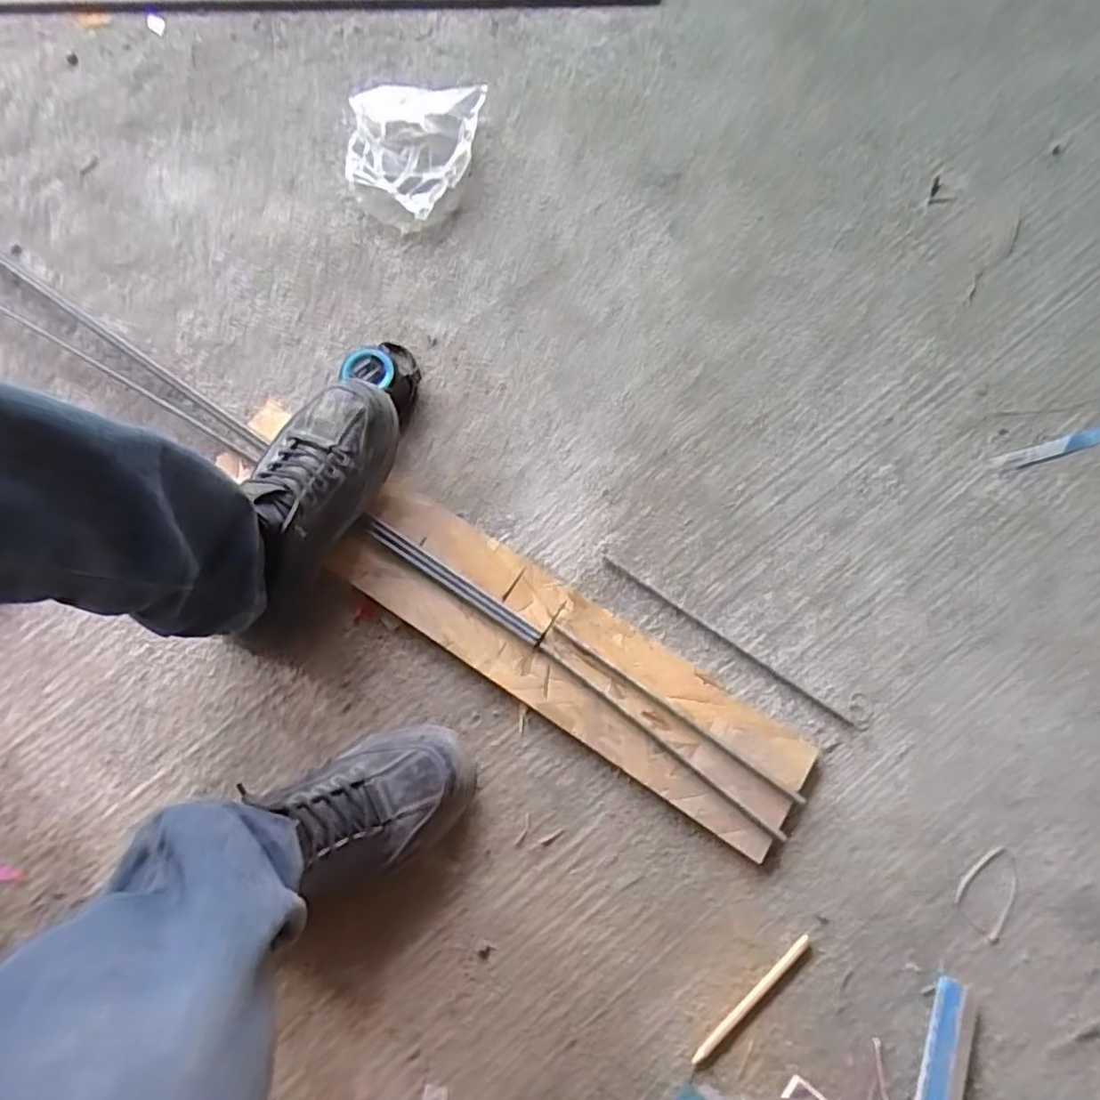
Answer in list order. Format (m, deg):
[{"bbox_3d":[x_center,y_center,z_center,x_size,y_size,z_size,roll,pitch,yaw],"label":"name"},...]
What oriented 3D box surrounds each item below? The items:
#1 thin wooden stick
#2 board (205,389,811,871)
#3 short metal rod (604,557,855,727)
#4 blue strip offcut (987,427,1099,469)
[{"bbox_3d":[0.161,0.358,0.502,0.129,0.004,0.009,-40,78,-10],"label":"thin wooden stick"},{"bbox_3d":[-0.052,0.054,0.583,0.613,0.017,0.108,32,78,8],"label":"board"},{"bbox_3d":[0.161,0.080,0.579,0.260,0.004,0.007,35,78,9],"label":"short metal rod"},{"bbox_3d":[0.530,-0.110,0.624,0.199,0.004,0.017,-14,75,-4],"label":"blue strip offcut"}]

